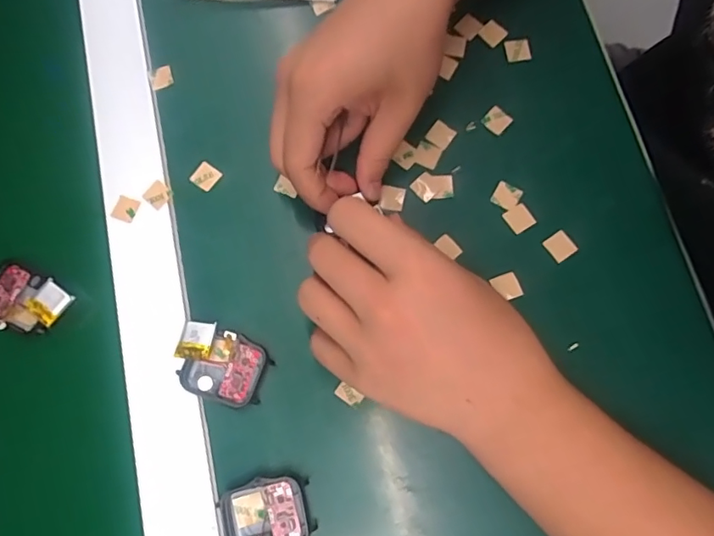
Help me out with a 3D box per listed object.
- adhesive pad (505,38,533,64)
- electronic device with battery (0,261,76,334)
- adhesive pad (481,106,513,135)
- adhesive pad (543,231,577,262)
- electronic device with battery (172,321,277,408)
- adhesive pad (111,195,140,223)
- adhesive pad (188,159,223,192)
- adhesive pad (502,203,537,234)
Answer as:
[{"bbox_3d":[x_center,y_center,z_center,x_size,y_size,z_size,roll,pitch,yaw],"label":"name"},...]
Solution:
[{"bbox_3d":[0.108,-0.147,0.344,0.016,0.004,0.015,-7,76,0],"label":"adhesive pad"},{"bbox_3d":[-0.195,0.020,0.302,0.053,0.013,0.036,23,78,7],"label":"electronic device with battery"},{"bbox_3d":[0.090,-0.096,0.331,0.016,0.004,0.014,38,80,10],"label":"adhesive pad"},{"bbox_3d":[0.123,-0.014,0.311,0.015,0.004,0.016,-35,78,-7],"label":"adhesive pad"},{"bbox_3d":[-0.076,0.053,0.285,0.048,0.015,0.037,21,77,6],"label":"electronic device with battery"},{"bbox_3d":[-0.144,-0.037,0.319,0.014,0.004,0.014,18,77,6],"label":"adhesive pad"},{"bbox_3d":[-0.095,-0.057,0.324,0.016,0.004,0.016,33,86,1],"label":"adhesive pad"},{"bbox_3d":[0.100,-0.031,0.315,0.016,0.004,0.016,-33,78,-7],"label":"adhesive pad"}]

